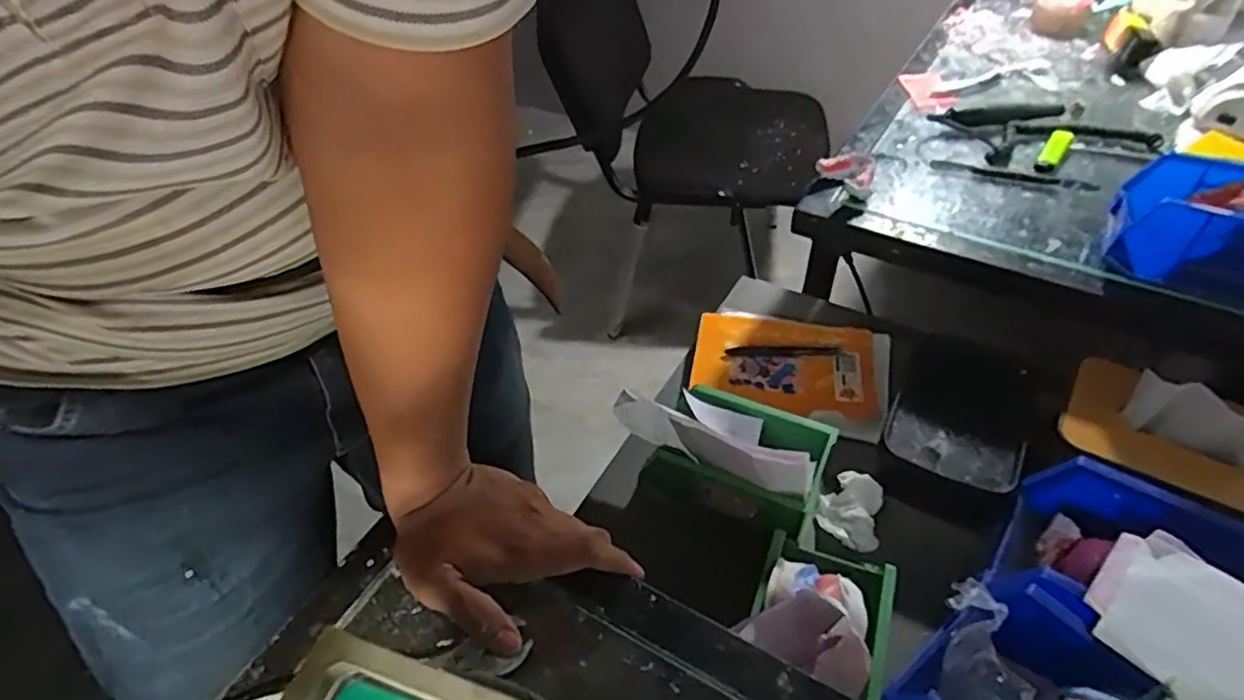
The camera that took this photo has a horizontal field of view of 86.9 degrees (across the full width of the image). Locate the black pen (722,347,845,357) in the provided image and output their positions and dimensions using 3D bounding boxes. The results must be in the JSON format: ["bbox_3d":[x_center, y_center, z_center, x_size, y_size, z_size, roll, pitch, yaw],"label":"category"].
[{"bbox_3d":[0.193,0.002,0.791,0.133,0.004,0.017,1,47,5],"label":"black pen"}]

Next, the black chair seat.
[{"bbox_3d":[0.235,-0.461,1.443,0.404,0.121,0.413,6,47,10],"label":"black chair seat"}]

